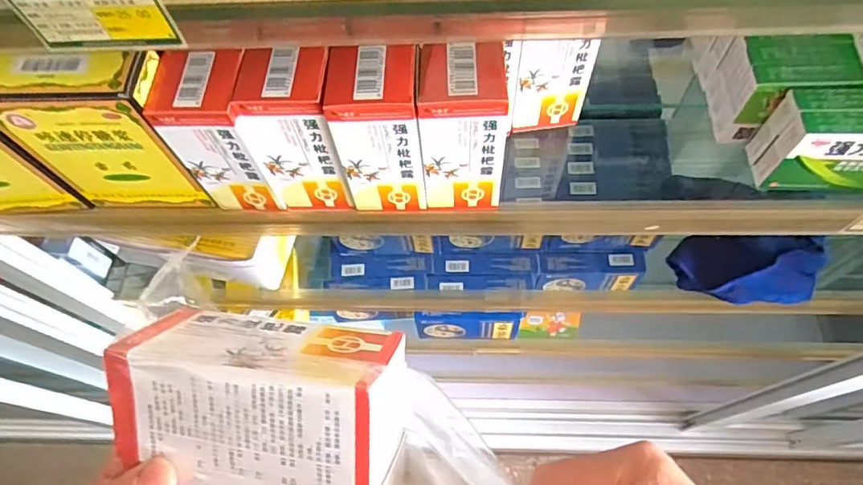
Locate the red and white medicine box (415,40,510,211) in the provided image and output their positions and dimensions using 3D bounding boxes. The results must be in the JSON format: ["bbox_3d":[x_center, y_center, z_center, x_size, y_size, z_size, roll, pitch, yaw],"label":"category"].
[{"bbox_3d":[0.023,-0.079,0.387,0.057,0.122,0.054,0,65,3],"label":"red and white medicine box"}]

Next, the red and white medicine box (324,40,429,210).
[{"bbox_3d":[-0.036,-0.079,0.390,0.060,0.118,0.061,-1,65,3],"label":"red and white medicine box"}]

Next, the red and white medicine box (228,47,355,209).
[{"bbox_3d":[-0.095,-0.081,0.396,0.059,0.119,0.063,1,65,3],"label":"red and white medicine box"}]

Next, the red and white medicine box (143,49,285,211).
[{"bbox_3d":[-0.152,-0.081,0.398,0.059,0.117,0.064,1,65,4],"label":"red and white medicine box"}]

